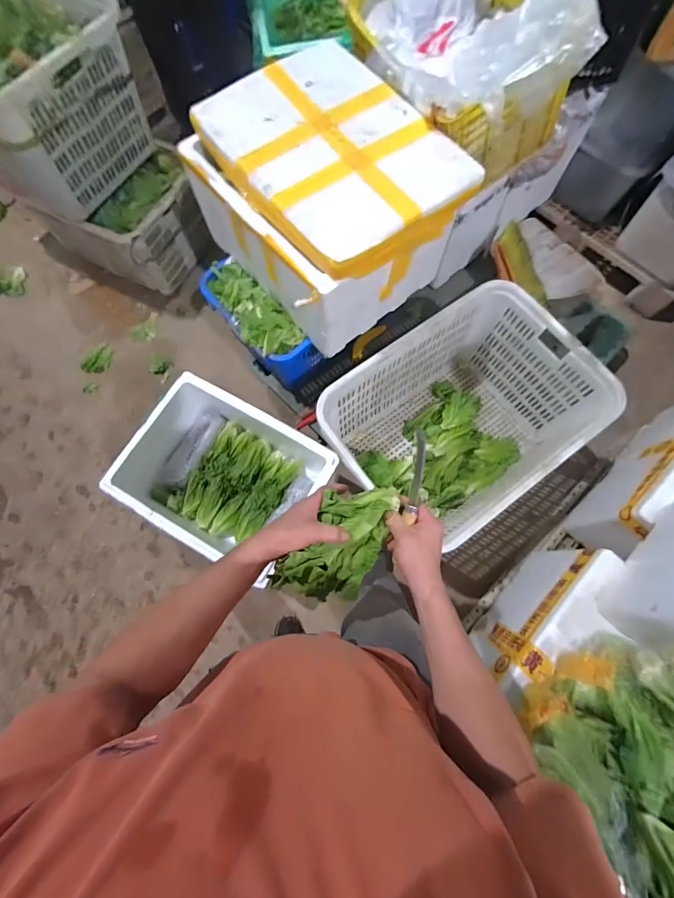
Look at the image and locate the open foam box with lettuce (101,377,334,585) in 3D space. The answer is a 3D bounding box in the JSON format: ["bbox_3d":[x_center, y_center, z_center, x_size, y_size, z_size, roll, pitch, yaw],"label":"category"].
[{"bbox_3d":[-0.352,0.095,1.233,0.569,0.252,0.458,29,75,9],"label":"open foam box with lettuce"}]

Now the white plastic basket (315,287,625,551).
[{"bbox_3d":[0.351,-0.071,1.138,0.704,0.372,0.510,-36,75,-10],"label":"white plastic basket"}]

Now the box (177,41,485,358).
[{"bbox_3d":[-0.030,-0.653,1.005,0.508,0.324,0.583,-34,75,-10],"label":"box"}]

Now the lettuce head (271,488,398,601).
[{"bbox_3d":[0.006,0.135,0.550,0.115,0.110,0.183,25,74,8],"label":"lettuce head"}]

